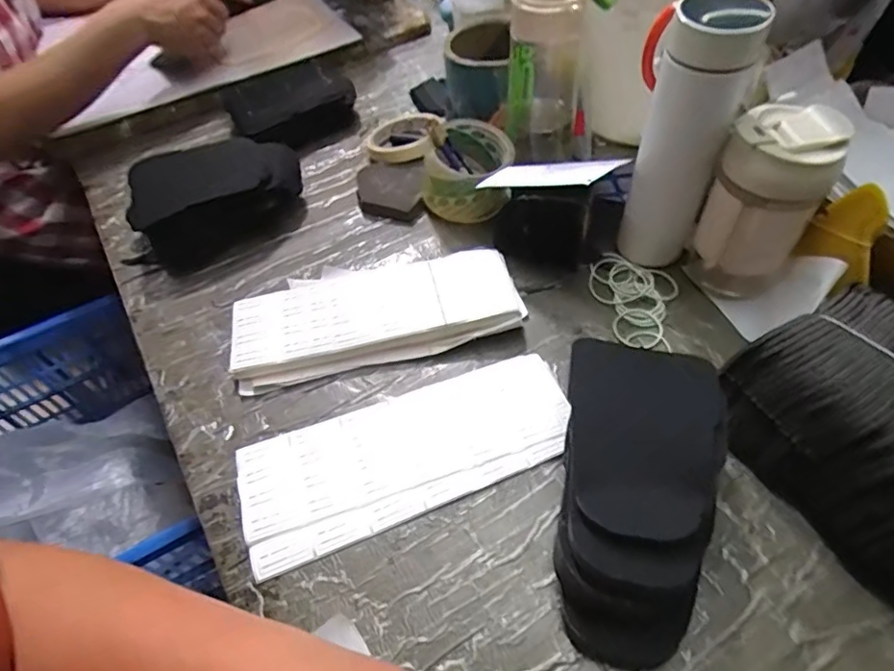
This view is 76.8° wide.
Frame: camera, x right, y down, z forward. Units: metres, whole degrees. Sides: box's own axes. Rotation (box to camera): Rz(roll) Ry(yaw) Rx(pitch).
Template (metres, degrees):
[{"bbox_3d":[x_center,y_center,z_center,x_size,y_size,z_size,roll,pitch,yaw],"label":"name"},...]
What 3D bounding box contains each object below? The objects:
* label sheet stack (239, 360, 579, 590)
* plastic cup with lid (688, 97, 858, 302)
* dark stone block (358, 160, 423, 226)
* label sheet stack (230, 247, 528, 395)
[{"bbox_3d":[-0.030,0.088,0.448,0.263,0.008,0.104,-20,53,-10],"label":"label sheet stack"},{"bbox_3d":[0.259,-0.102,0.472,0.079,0.154,0.075,-2,52,3],"label":"plastic cup with lid"},{"bbox_3d":[-0.064,-0.163,0.635,0.077,0.020,0.096,-2,52,3],"label":"dark stone block"},{"bbox_3d":[-0.067,-0.027,0.524,0.257,0.030,0.111,-12,52,-4],"label":"label sheet stack"}]

